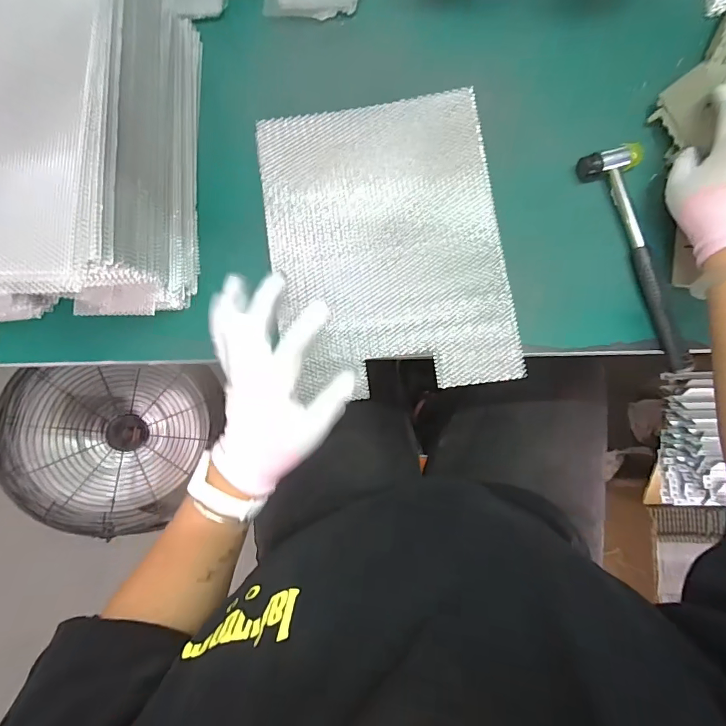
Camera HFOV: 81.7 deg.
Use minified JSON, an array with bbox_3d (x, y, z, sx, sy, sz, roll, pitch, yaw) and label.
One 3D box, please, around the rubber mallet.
[{"bbox_3d":[0.284,-0.108,0.434,0.055,0.025,0.237,-12,82,2],"label":"rubber mallet"}]

